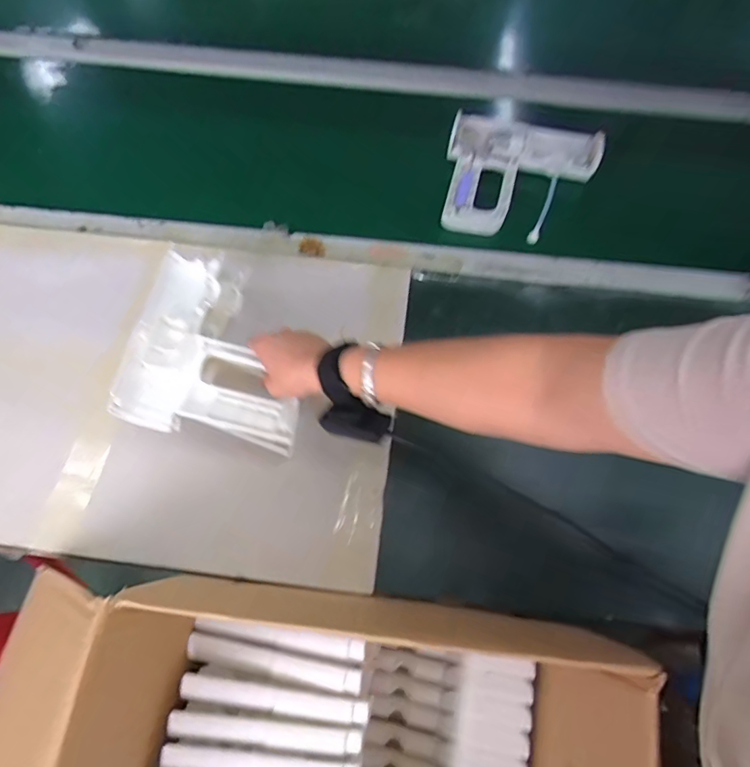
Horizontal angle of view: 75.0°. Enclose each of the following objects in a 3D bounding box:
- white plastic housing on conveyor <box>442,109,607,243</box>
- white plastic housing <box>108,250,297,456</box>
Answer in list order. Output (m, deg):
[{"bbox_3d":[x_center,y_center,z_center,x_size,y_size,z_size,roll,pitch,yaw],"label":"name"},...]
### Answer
[{"bbox_3d":[0.206,-0.303,0.701,0.212,0.033,0.193,16,69,6],"label":"white plastic housing on conveyor"},{"bbox_3d":[-0.165,-0.037,0.532,0.185,0.031,0.191,9,69,3],"label":"white plastic housing"}]

